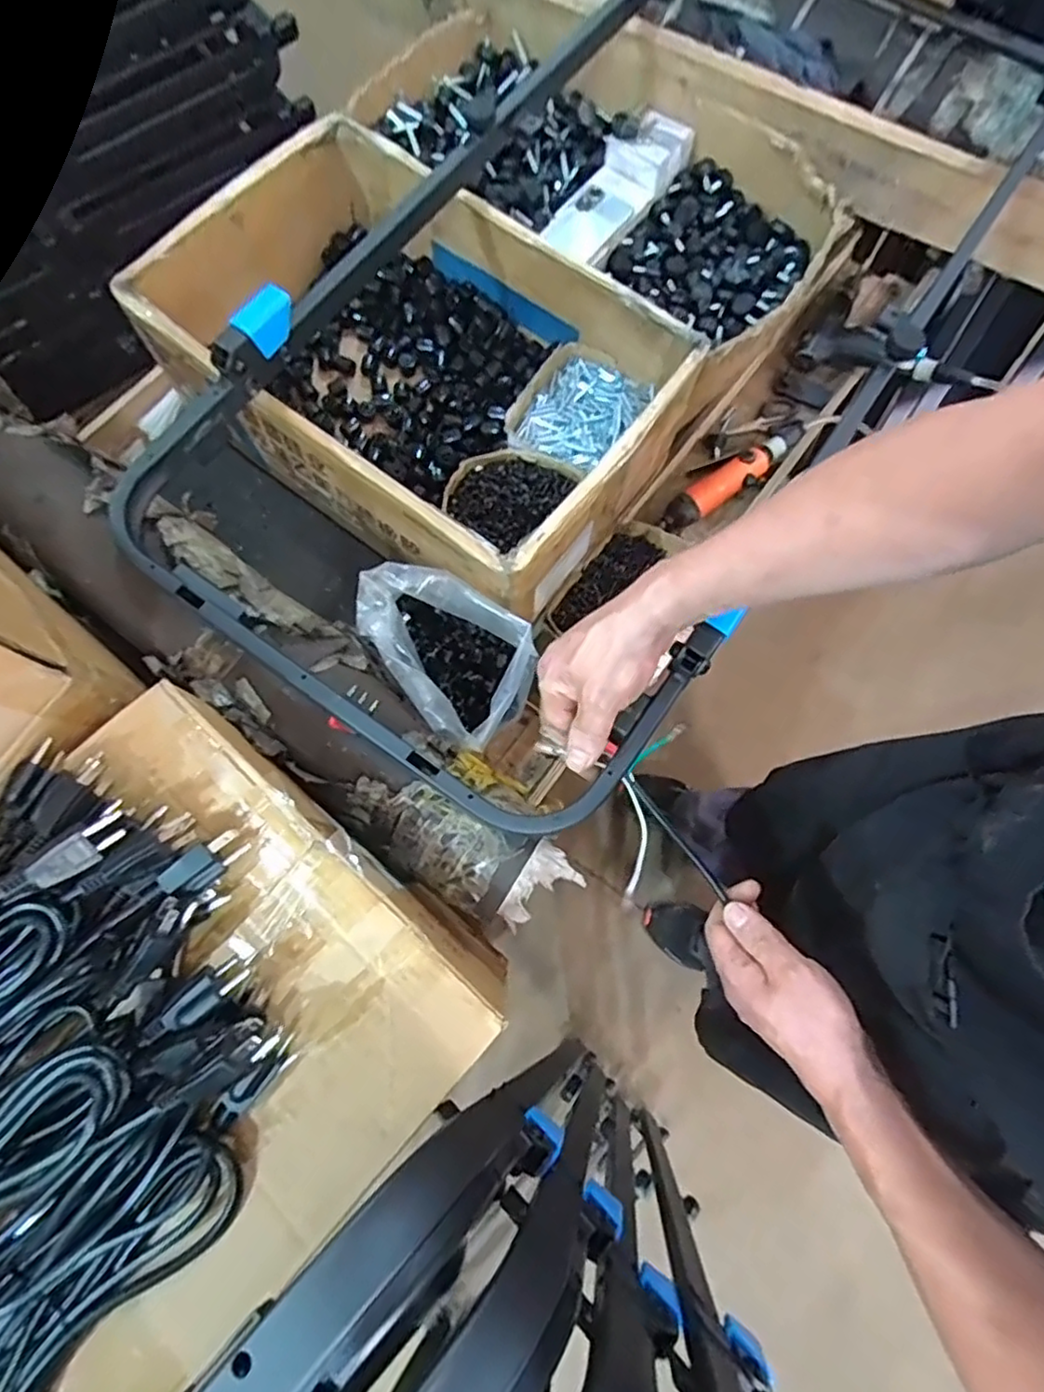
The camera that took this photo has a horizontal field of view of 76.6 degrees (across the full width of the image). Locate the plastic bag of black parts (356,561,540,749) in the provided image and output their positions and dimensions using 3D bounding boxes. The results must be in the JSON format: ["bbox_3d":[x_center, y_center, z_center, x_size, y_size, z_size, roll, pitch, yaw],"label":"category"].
[{"bbox_3d":[-0.073,-0.040,0.656,0.182,0.117,0.128,41,77,10],"label":"plastic bag of black parts"}]

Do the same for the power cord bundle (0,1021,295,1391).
[{"bbox_3d":[-0.244,0.310,0.348,0.309,0.054,0.091,-43,79,-12],"label":"power cord bundle"}]

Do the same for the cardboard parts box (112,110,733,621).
[{"bbox_3d":[-0.118,-0.367,0.760,0.544,0.189,0.365,36,76,8],"label":"cardboard parts box"}]

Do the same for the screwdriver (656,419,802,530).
[{"bbox_3d":[0.279,-0.287,0.859,0.242,0.037,0.050,-35,78,-11],"label":"screwdriver"}]

